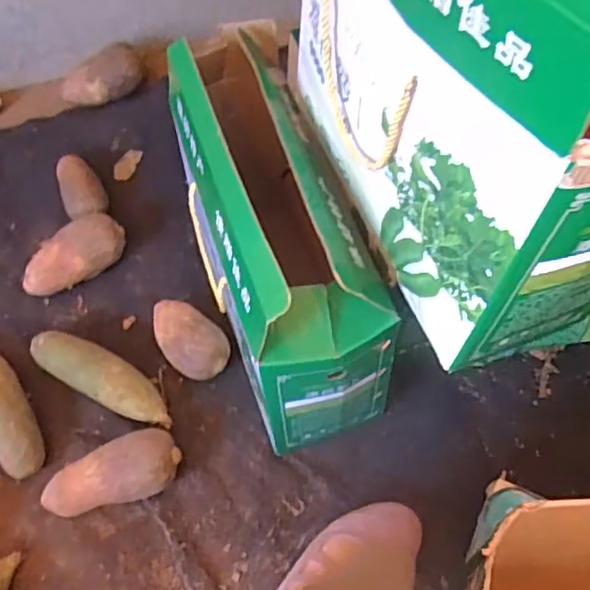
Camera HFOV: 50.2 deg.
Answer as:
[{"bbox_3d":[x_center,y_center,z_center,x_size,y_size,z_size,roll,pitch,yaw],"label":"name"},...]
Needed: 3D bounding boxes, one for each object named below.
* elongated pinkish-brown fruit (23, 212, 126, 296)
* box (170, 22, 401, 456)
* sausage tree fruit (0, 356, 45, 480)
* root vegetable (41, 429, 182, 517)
[{"bbox_3d":[-0.312,-0.053,0.890,0.153,0.062,0.065,-36,62,-18],"label":"elongated pinkish-brown fruit"},{"bbox_3d":[-0.015,-0.048,0.712,0.139,0.347,0.356,-16,58,-8],"label":"box"},{"bbox_3d":[-0.367,0.129,0.778,0.059,0.065,0.198,-26,59,-13],"label":"sausage tree fruit"},{"bbox_3d":[-0.211,0.207,0.728,0.154,0.061,0.064,-12,57,-5],"label":"root vegetable"}]

